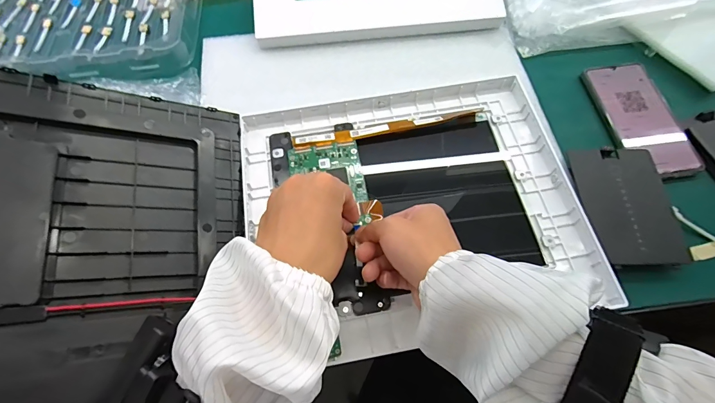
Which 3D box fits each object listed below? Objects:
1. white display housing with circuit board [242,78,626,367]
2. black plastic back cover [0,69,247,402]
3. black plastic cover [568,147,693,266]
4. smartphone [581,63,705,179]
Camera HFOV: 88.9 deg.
[{"bbox_3d":[0.050,0.000,0.350,0.303,0.022,0.250,-9,64,-4],"label":"white display housing with circuit board"},{"bbox_3d":[-0.227,0.017,0.255,0.293,0.014,0.243,5,68,-36],"label":"black plastic back cover"},{"bbox_3d":[0.254,0.002,0.343,0.088,0.012,0.117,0,64,0],"label":"black plastic cover"},{"bbox_3d":[0.303,-0.093,0.389,0.076,0.011,0.145,-3,64,-1],"label":"smartphone"}]

